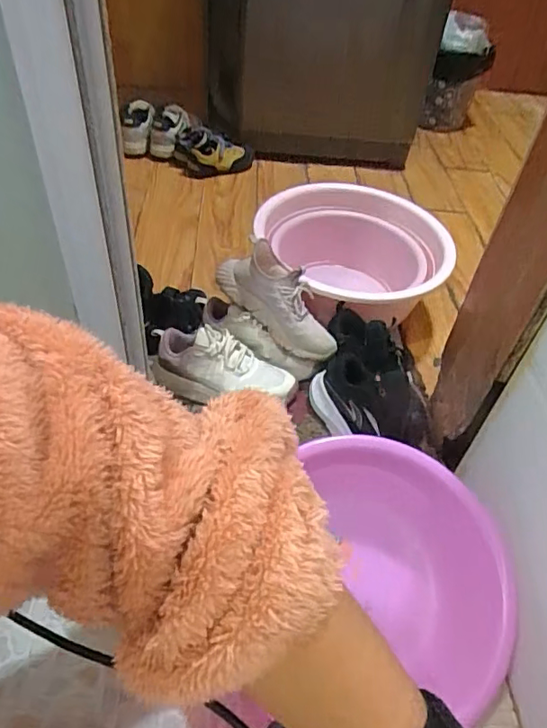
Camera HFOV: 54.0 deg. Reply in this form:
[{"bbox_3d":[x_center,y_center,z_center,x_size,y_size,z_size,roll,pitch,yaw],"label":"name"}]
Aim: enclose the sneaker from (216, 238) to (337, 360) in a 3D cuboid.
[{"bbox_3d":[0.012,-0.109,0.911,0.096,0.085,0.244,-36,78,-29],"label":"sneaker"}]

